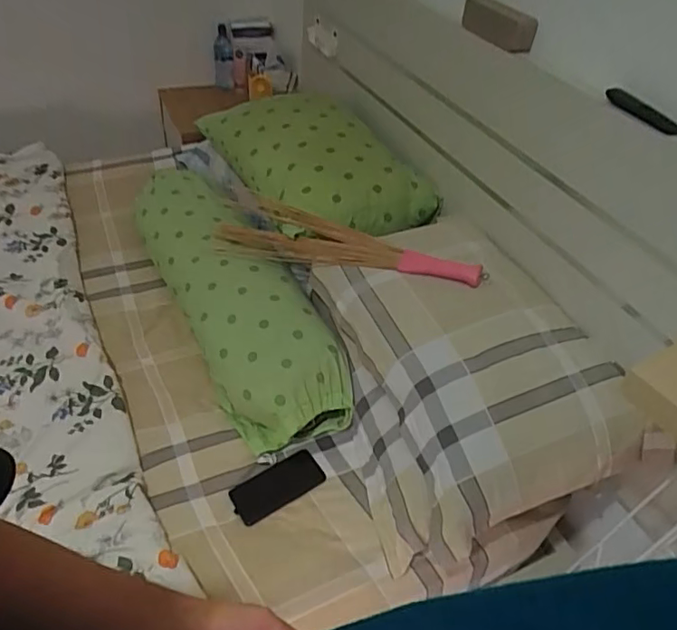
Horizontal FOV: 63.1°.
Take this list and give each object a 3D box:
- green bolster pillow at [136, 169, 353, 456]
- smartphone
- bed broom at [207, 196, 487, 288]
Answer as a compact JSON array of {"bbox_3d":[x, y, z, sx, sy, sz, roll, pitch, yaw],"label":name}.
[{"bbox_3d":[-0.252,-0.070,1.266,0.234,0.154,0.830,-18,49,-24],"label":"green bolster pillow"},{"bbox_3d":[-0.107,0.305,0.987,0.164,0.010,0.074,-22,50,-27],"label":"smartphone"},{"bbox_3d":[-0.001,-0.148,1.157,0.613,0.093,0.112,14,42,25],"label":"bed broom"}]

